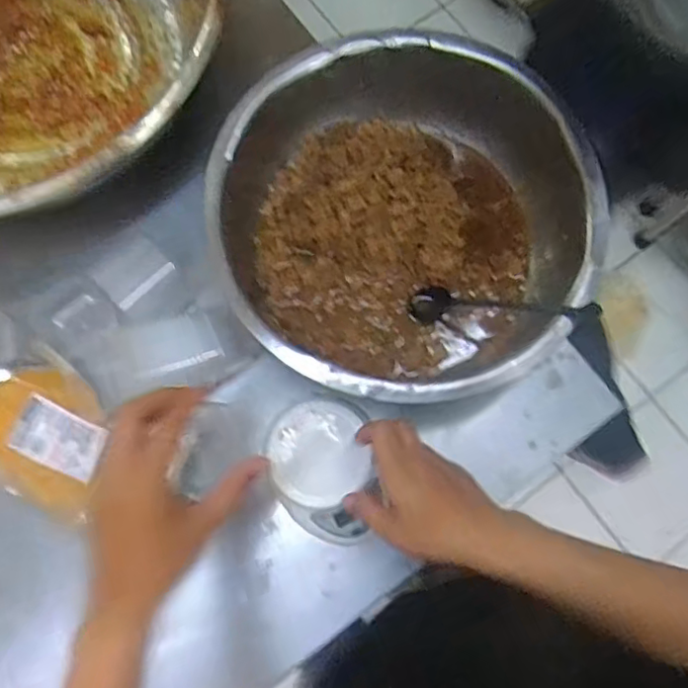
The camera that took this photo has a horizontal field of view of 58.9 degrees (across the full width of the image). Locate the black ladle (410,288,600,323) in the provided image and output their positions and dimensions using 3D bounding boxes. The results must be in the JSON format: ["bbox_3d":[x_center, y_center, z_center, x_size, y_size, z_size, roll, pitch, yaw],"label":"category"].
[{"bbox_3d":[0.163,-0.034,0.628,0.197,0.048,0.035,7,73,38],"label":"black ladle"}]

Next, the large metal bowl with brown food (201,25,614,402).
[{"bbox_3d":[0.062,-0.120,0.635,0.340,0.131,0.362,0,76,-1],"label":"large metal bowl with brown food"}]

